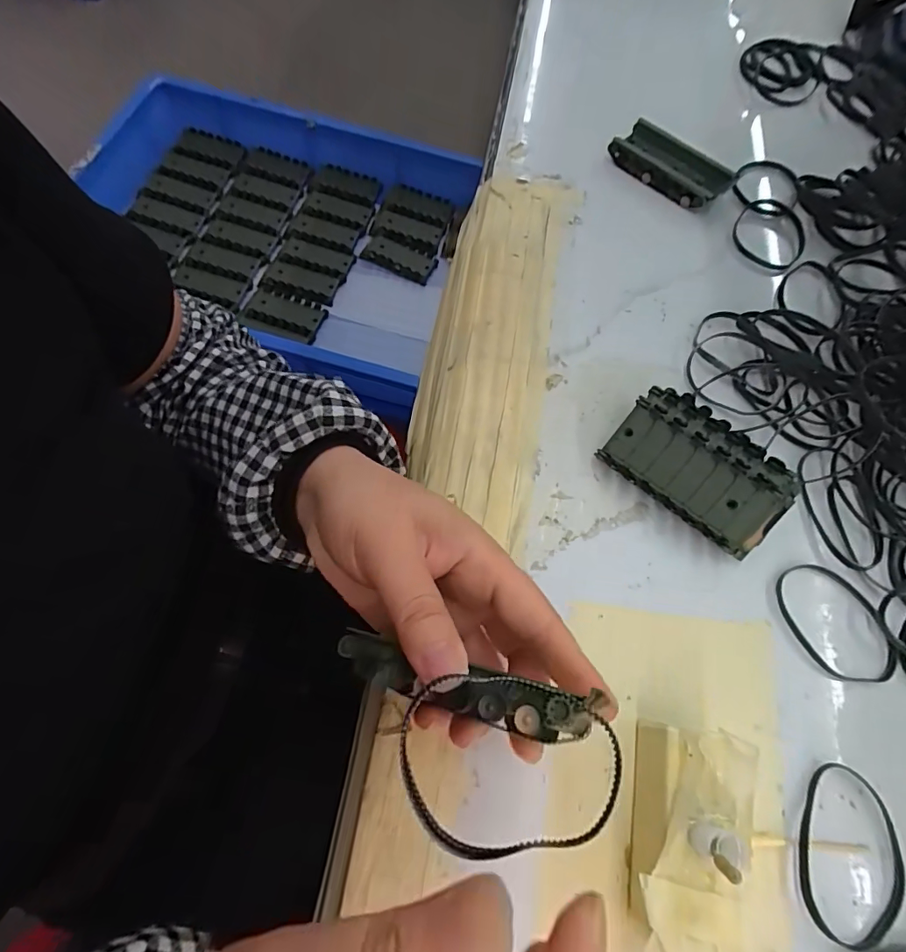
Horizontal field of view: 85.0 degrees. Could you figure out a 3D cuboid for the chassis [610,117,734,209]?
[{"bbox_3d":[0.173,-0.245,0.394,0.091,0.021,0.040,37,70,13],"label":"chassis"}]

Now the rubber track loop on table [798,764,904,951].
[{"bbox_3d":[0.183,0.174,0.226,0.047,0.004,0.070,27,68,9],"label":"rubber track loop on table"}]

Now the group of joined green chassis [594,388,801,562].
[{"bbox_3d":[0.139,-0.004,0.280,0.059,0.034,0.096,-42,75,-18],"label":"group of joined green chassis"}]

